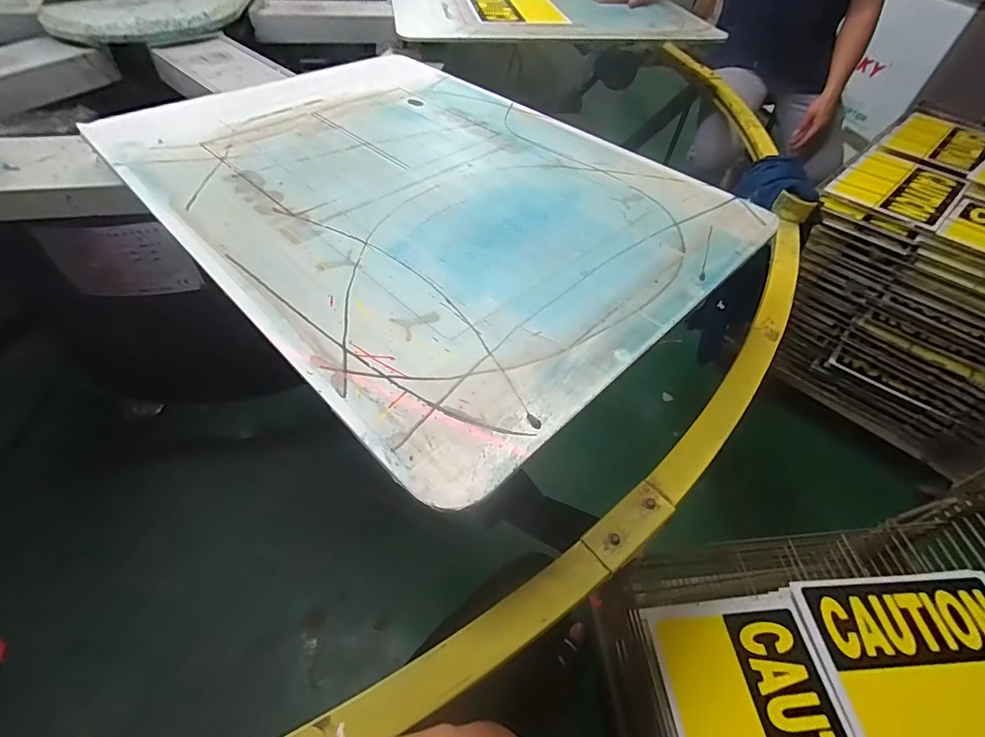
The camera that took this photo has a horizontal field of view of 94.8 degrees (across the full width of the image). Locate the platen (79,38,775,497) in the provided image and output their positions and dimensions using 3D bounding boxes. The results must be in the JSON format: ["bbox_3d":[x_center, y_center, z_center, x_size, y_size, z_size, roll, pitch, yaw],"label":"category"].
[{"bbox_3d":[-0.107,-0.270,0.636,0.592,0.018,0.833,-35,61,-28],"label":"platen"}]

